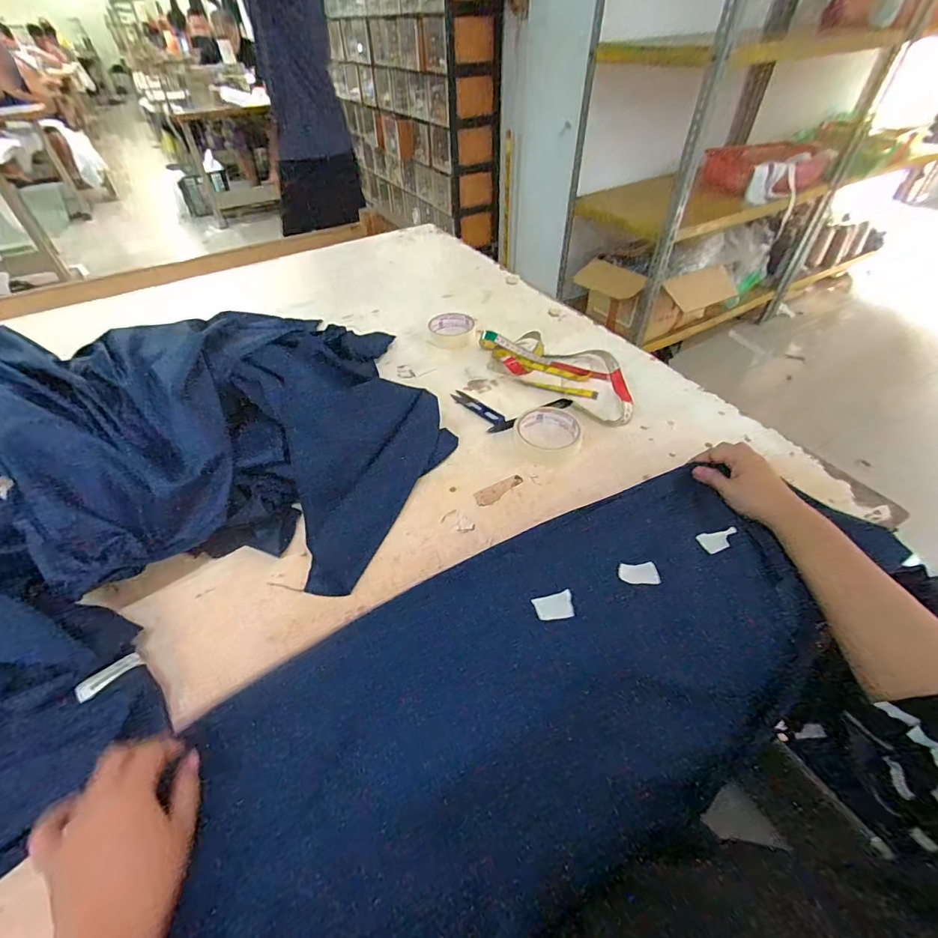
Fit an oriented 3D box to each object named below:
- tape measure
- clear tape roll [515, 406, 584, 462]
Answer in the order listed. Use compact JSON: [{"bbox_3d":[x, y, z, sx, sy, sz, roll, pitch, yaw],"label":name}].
[{"bbox_3d":[0.143,-0.161,0.675,0.125,0.025,0.286,-36,56,-27],"label":"tape measure"},{"bbox_3d":[0.106,-0.048,0.573,0.087,0.021,0.088,0,47,2],"label":"clear tape roll"}]

